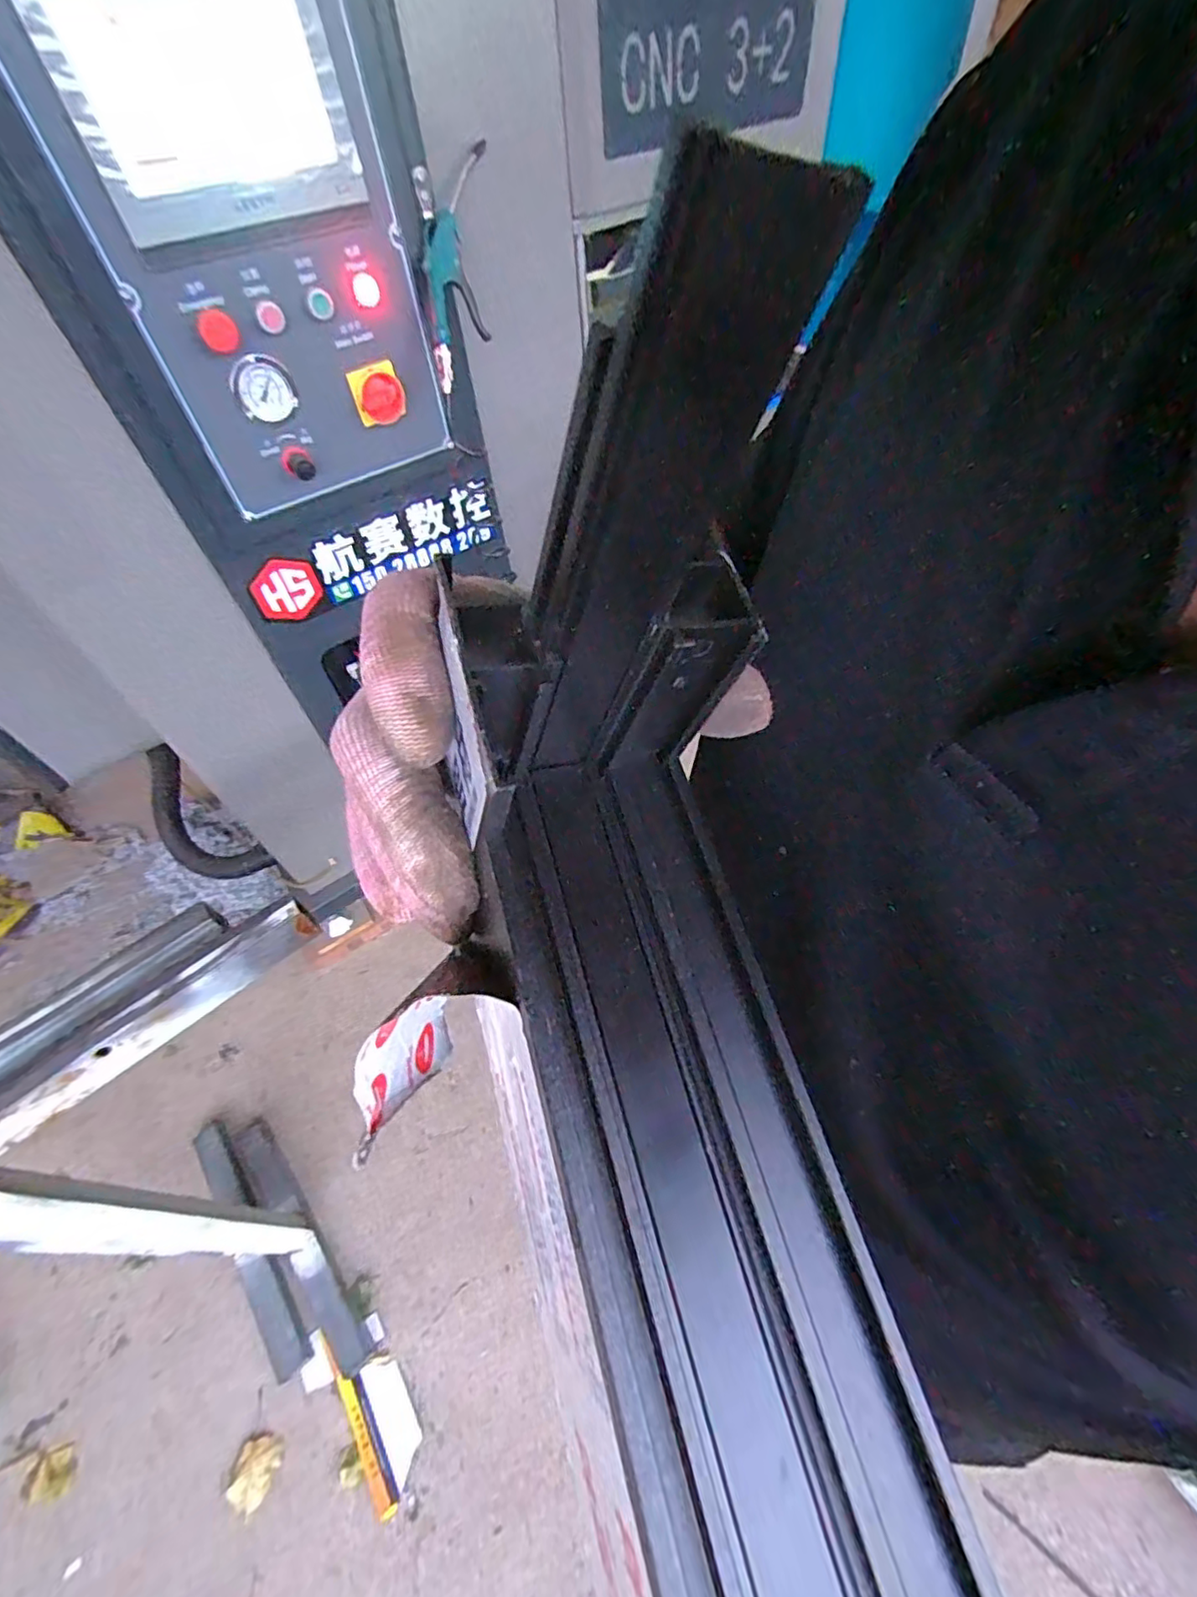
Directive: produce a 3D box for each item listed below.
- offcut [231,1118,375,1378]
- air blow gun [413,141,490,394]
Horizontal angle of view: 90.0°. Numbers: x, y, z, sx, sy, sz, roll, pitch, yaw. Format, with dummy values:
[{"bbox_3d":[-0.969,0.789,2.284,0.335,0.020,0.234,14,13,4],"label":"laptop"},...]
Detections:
[{"bbox_3d":[-0.602,0.867,1.195,0.060,0.030,0.517,-37,60,-20],"label":"offcut"},{"bbox_3d":[-0.198,-0.728,0.822,0.061,0.297,0.095,9,19,11],"label":"air blow gun"}]

